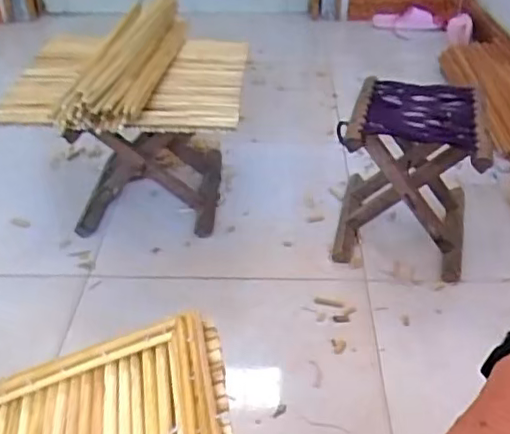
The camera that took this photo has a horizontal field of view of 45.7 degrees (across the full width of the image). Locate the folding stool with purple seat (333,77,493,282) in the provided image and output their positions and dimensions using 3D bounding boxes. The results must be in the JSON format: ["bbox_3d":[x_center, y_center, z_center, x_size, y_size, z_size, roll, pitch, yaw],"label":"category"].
[{"bbox_3d":[0.274,-0.074,1.082,0.236,0.276,0.225,12,38,17],"label":"folding stool with purple seat"}]

